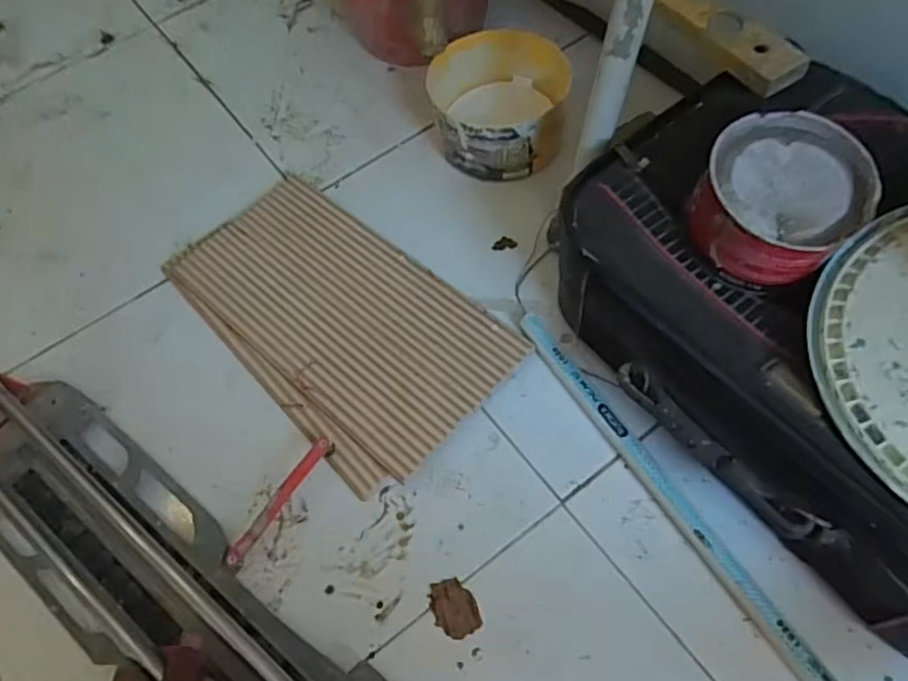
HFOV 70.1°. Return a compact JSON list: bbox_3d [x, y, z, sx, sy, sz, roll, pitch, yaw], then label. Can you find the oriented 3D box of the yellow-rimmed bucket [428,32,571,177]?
[{"bbox_3d":[0.056,-0.294,0.819,0.165,0.099,0.177,-2,60,3],"label":"yellow-rimmed bucket"}]

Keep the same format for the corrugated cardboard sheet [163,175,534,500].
[{"bbox_3d":[-0.139,-0.030,0.731,0.403,0.019,0.219,38,70,23],"label":"corrugated cardboard sheet"}]

